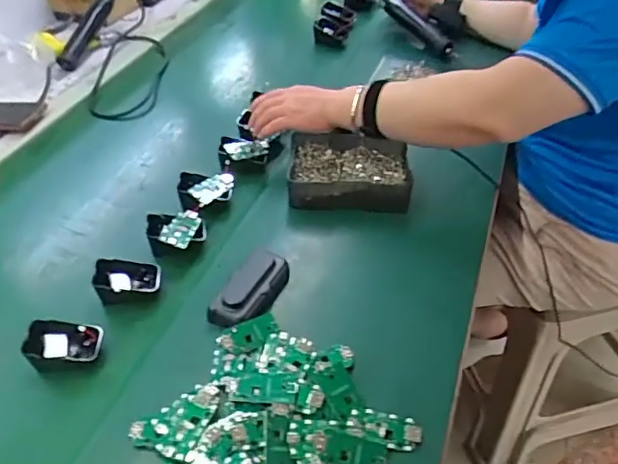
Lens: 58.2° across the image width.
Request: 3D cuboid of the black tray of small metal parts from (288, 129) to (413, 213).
[{"bbox_3d":[0.054,-0.083,0.757,0.160,0.043,0.117,-1,43,-1],"label":"black tray of small metal parts"}]

